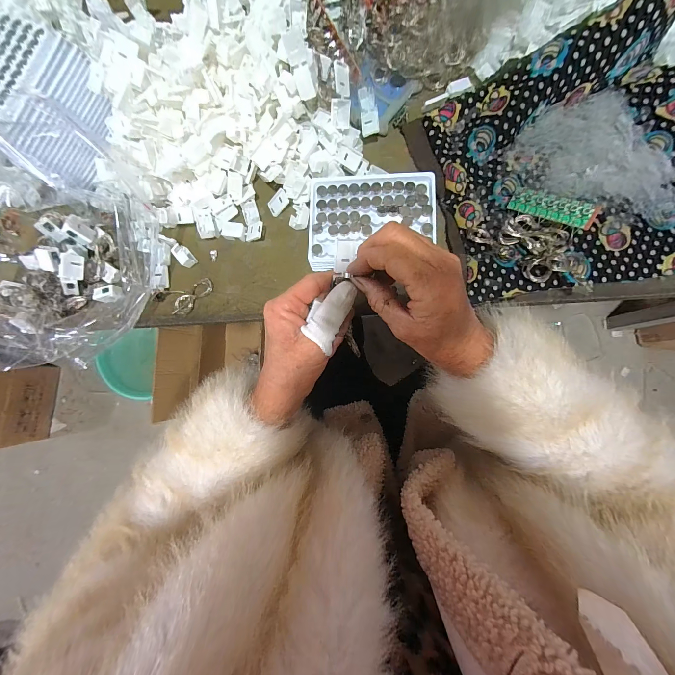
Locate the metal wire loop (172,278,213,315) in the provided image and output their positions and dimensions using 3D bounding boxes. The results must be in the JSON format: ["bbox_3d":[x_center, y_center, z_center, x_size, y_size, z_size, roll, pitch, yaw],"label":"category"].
[{"bbox_3d":[-0.171,-0.048,0.342,0.056,0.005,0.022,-41,81,1],"label":"metal wire loop"}]

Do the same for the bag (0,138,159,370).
[{"bbox_3d":[-0.365,-0.100,0.288,0.291,0.156,0.193,13,87,8],"label":"bag"}]

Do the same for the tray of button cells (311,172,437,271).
[{"bbox_3d":[0.036,-0.124,0.312,0.131,0.024,0.095,-3,83,6],"label":"tray of button cells"}]

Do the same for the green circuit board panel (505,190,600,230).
[{"bbox_3d":[0.211,-0.128,0.286,0.075,0.004,0.021,29,119,23],"label":"green circuit board panel"}]

